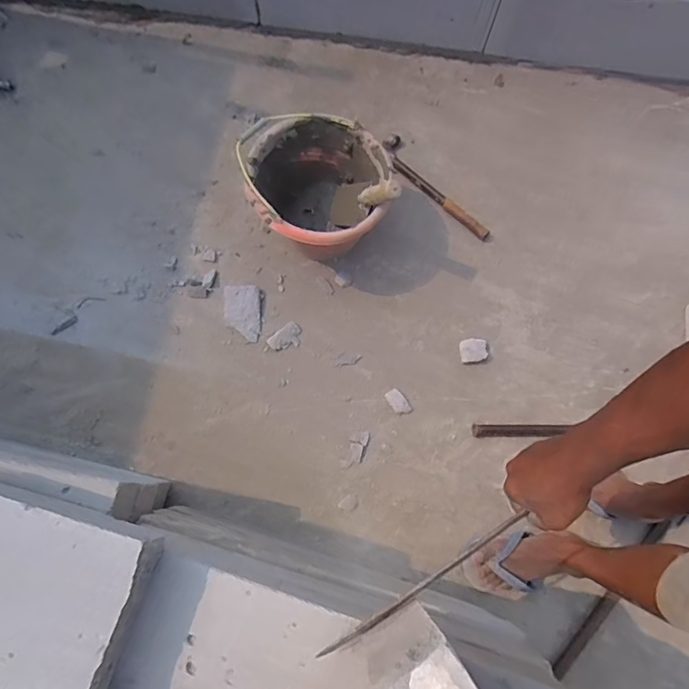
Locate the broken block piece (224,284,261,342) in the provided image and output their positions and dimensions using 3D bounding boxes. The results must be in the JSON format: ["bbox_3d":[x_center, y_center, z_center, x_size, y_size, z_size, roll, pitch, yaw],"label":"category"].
[{"bbox_3d":[-0.225,-0.071,1.041,0.076,0.016,0.129,-4,75,-2],"label":"broken block piece"}]

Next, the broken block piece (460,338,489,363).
[{"bbox_3d":[0.282,0.011,1.028,0.058,0.018,0.053,-7,75,-3],"label":"broken block piece"}]

